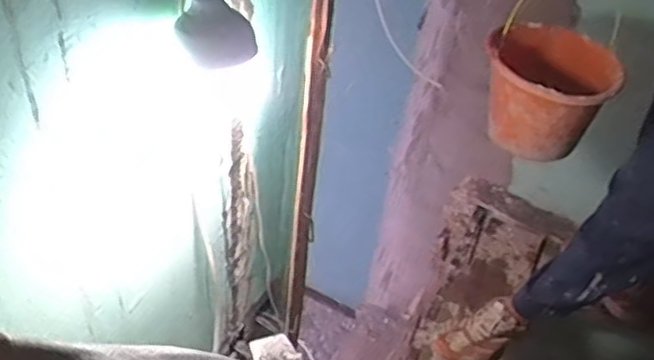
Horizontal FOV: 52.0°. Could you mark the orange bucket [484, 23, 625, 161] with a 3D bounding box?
[{"bbox_3d":[0.450,-0.186,1.396,0.250,0.208,0.242,3,43,-3],"label":"orange bucket"}]

